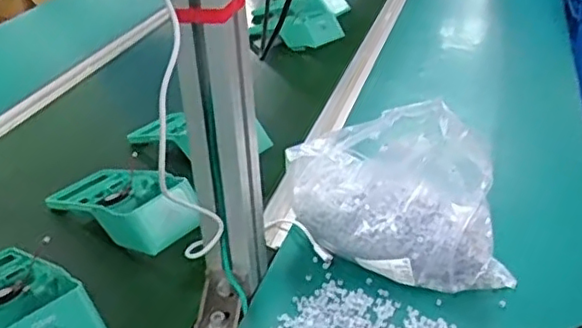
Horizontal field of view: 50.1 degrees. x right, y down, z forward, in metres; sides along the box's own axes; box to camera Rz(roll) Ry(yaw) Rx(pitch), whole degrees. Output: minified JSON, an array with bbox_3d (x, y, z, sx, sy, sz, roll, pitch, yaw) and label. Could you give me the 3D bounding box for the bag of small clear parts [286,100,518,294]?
[{"bbox_3d":[0.096,0.029,0.549,0.194,0.137,0.072,3,33,11],"label":"bag of small clear parts"}]

